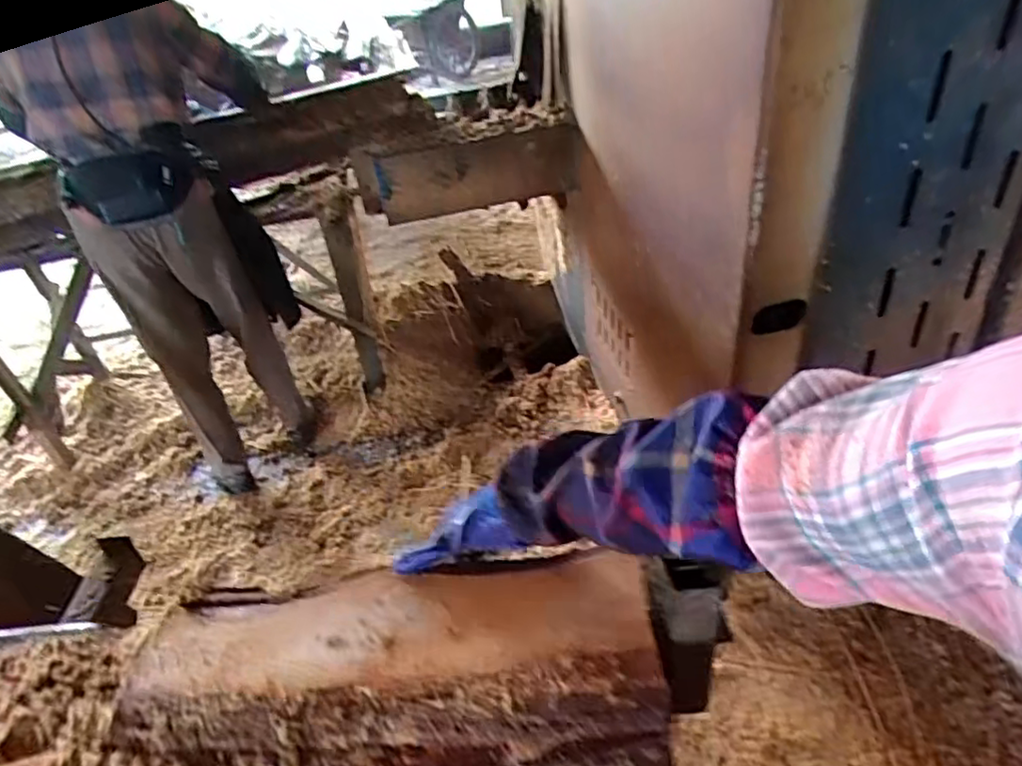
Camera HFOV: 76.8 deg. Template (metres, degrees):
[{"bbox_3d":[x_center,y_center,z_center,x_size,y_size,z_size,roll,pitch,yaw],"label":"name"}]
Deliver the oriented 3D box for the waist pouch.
[{"bbox_3d":[-0.884,-0.453,1.491,0.265,0.150,0.068,-14,35,-9],"label":"waist pouch"}]

